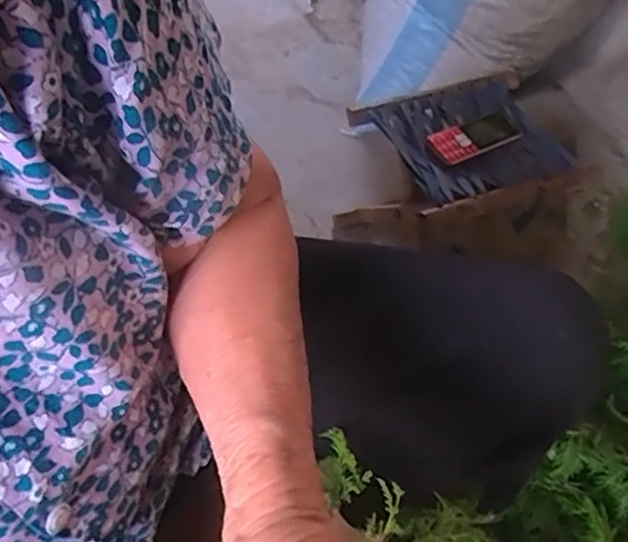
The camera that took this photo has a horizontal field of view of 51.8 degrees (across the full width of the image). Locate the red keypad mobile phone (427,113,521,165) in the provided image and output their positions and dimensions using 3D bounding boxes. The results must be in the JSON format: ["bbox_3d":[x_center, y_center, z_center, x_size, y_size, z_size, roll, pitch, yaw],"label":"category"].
[{"bbox_3d":[0.211,-0.175,0.846,0.117,0.014,0.058,-22,55,-20],"label":"red keypad mobile phone"}]

